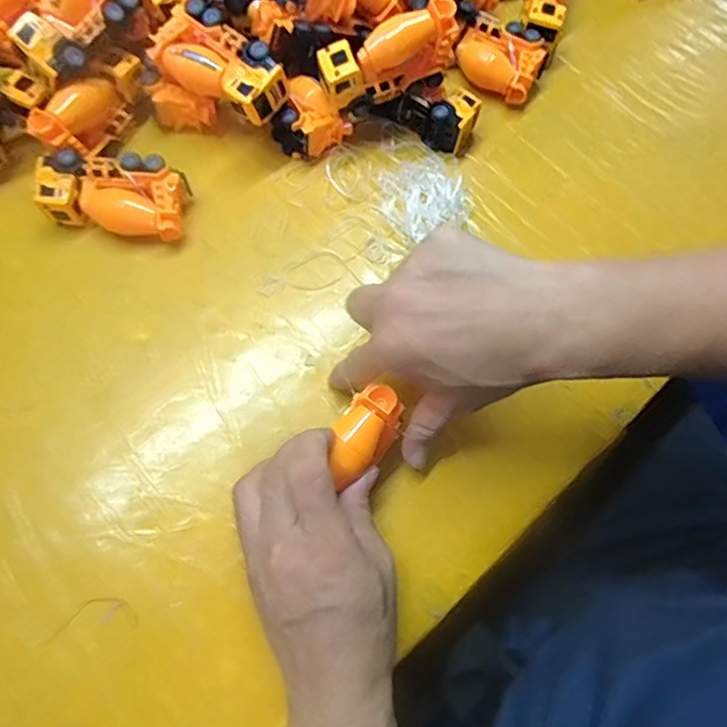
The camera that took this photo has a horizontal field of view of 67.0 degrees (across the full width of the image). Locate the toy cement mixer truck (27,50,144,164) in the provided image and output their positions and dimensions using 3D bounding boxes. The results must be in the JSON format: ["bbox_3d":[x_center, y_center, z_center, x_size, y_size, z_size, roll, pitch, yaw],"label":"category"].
[{"bbox_3d":[-0.206,-0.196,0.426,0.034,0.049,0.099,25,70,5],"label":"toy cement mixer truck"}]

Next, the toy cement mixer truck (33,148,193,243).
[{"bbox_3d":[-0.187,-0.125,0.413,0.105,0.039,0.055,8,70,-1],"label":"toy cement mixer truck"}]

